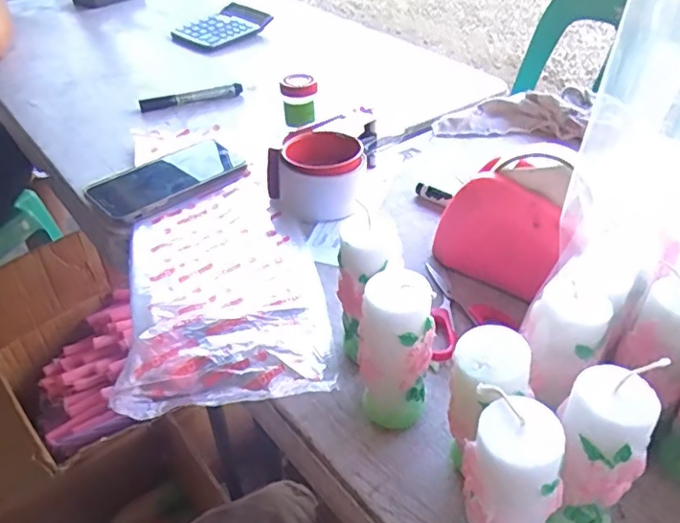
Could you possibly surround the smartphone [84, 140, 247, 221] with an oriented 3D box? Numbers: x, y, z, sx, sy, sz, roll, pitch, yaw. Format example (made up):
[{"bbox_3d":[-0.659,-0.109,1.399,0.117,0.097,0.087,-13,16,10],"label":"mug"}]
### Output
[{"bbox_3d":[-0.175,-0.087,0.598,0.154,0.016,0.077,-31,47,-31],"label":"smartphone"}]

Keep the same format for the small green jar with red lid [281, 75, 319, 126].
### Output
[{"bbox_3d":[-0.048,-0.190,0.675,0.040,0.048,0.037,-1,39,1],"label":"small green jar with red lid"}]

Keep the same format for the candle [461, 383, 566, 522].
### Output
[{"bbox_3d":[0.082,0.117,0.284,0.046,0.106,0.039,18,43,23],"label":"candle"}]

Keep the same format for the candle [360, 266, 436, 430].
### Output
[{"bbox_3d":[0.033,0.058,0.353,0.045,0.110,0.034,2,39,4],"label":"candle"}]

